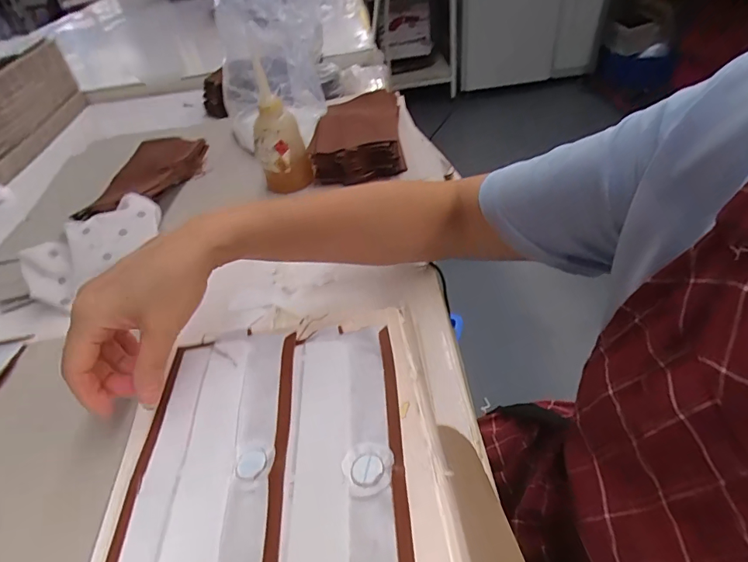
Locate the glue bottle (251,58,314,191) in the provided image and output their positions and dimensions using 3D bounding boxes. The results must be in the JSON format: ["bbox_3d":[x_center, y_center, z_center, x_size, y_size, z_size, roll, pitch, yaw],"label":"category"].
[{"bbox_3d":[-0.128,-0.196,0.577,0.063,0.152,0.060,-15,43,-7],"label":"glue bottle"}]

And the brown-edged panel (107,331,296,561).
[{"bbox_3d":[-0.110,0.129,0.295,0.104,0.009,0.229,-4,45,4],"label":"brown-edged panel"}]

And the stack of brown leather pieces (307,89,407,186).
[{"bbox_3d":[-0.024,-0.226,0.662,0.124,0.056,0.236,-5,42,3],"label":"stack of brown leather pieces"}]

